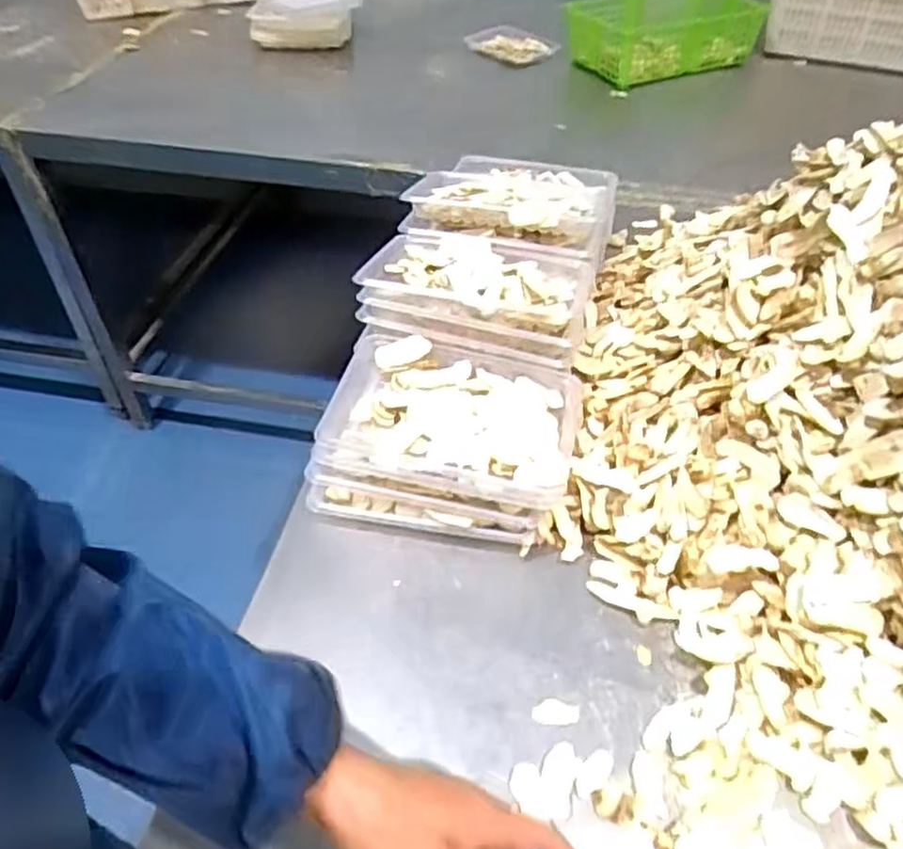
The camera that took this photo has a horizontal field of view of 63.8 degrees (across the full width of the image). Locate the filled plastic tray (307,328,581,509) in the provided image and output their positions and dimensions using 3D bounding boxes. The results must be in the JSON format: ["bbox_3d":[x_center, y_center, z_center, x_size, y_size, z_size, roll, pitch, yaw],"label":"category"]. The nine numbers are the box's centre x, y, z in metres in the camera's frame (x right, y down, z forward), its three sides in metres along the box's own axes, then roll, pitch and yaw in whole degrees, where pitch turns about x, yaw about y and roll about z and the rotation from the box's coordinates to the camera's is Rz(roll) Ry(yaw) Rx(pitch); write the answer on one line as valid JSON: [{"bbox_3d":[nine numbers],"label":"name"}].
[{"bbox_3d":[-0.002,-0.006,0.649,0.220,0.040,0.151,9,46,8],"label":"filled plastic tray"}]

